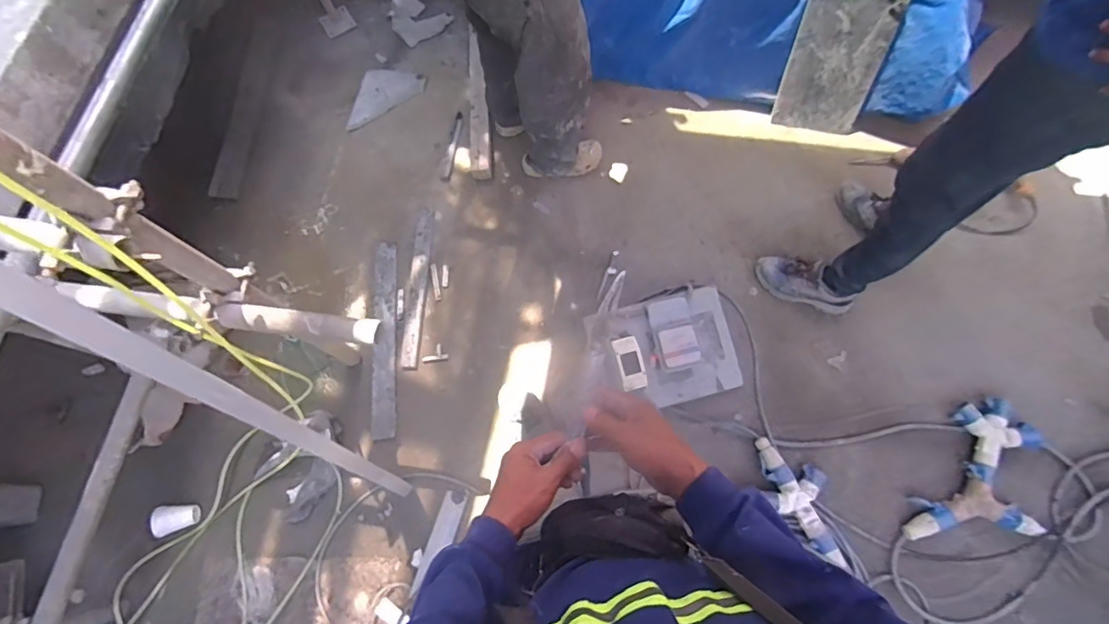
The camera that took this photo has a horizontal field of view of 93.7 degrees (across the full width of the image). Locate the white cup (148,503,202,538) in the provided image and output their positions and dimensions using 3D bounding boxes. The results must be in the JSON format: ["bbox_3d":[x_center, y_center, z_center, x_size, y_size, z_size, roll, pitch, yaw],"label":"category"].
[{"bbox_3d":[-1.034,0.565,1.418,0.088,0.067,0.074,-11,72,-1],"label":"white cup"}]

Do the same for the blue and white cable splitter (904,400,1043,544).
[{"bbox_3d":[1.153,0.471,1.374,0.306,0.054,0.452,35,77,12],"label":"blue and white cable splitter"}]

